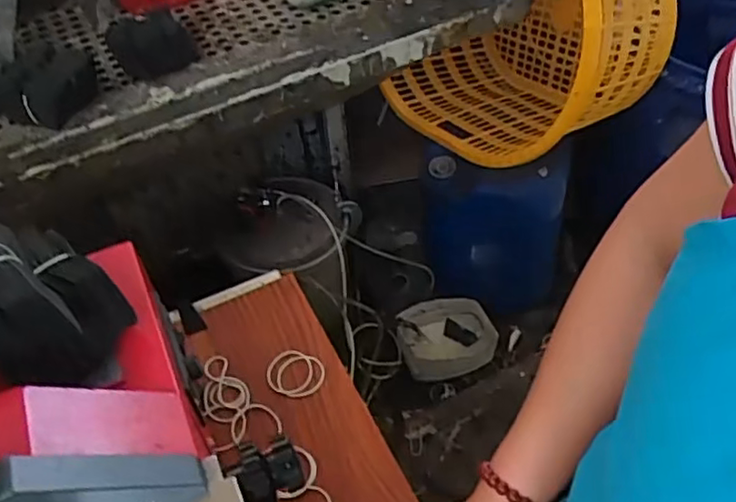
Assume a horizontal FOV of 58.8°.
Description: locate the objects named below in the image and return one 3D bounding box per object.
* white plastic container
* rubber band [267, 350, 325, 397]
[{"bbox_3d":[0.170,0.190,1.436,0.205,0.089,0.157,-6,50,-1],"label":"white plastic container"},{"bbox_3d":[-0.072,0.122,0.653,0.059,0.006,0.048,15,53,16],"label":"rubber band"}]

